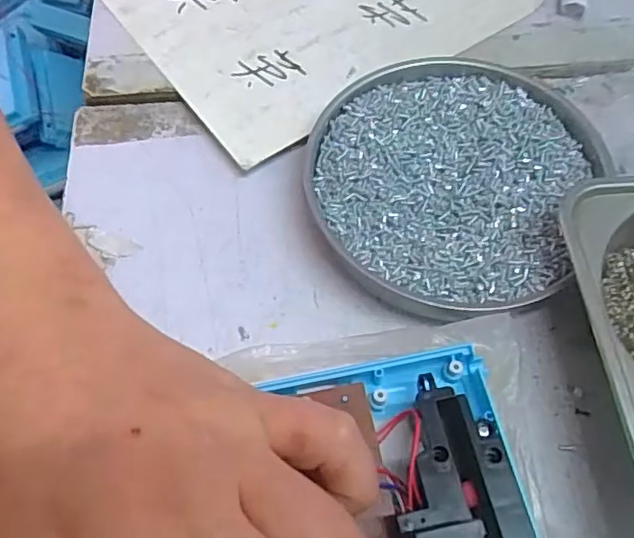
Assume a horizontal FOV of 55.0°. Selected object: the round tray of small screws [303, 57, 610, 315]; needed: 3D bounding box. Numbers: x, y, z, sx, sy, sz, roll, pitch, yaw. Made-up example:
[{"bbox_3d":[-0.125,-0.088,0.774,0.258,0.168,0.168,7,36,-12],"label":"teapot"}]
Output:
[{"bbox_3d":[0.060,-0.044,0.287,0.126,0.018,0.130,0,62,0],"label":"round tray of small screws"}]

